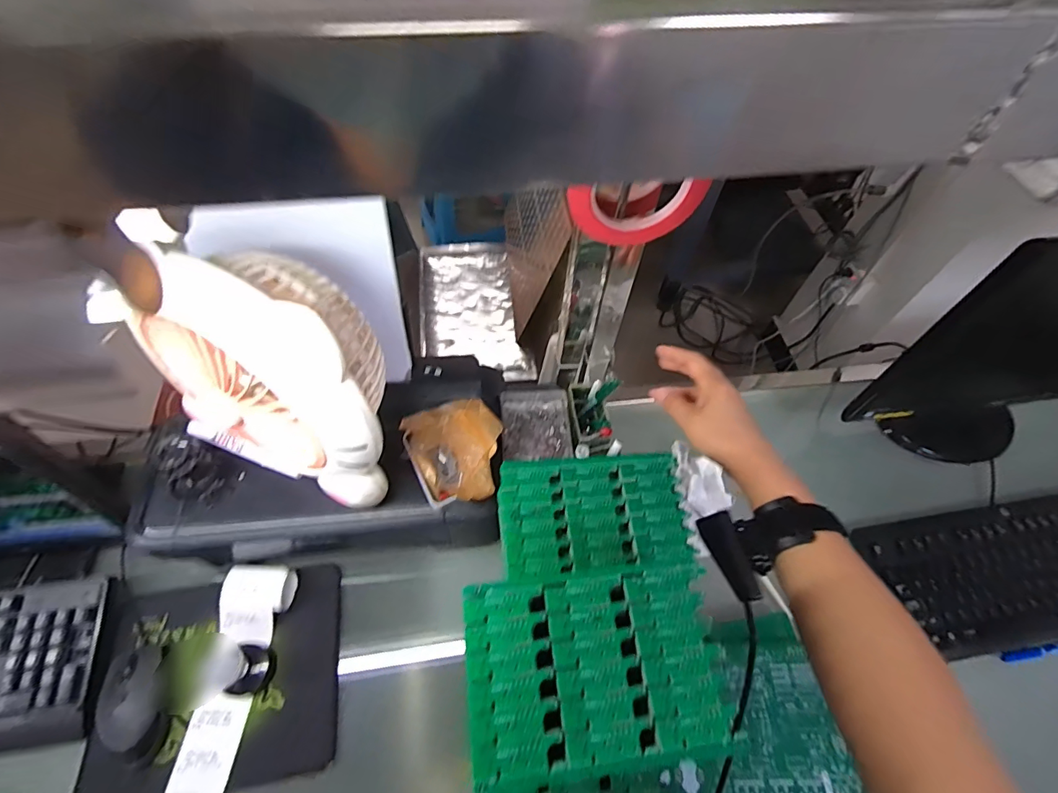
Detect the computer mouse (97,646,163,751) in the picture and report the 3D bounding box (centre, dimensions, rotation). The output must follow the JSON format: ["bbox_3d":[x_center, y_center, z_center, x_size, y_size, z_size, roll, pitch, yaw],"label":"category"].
[{"bbox_3d":[-0.424,0.319,0.506,0.053,0.037,0.097,-24,50,-16],"label":"computer mouse"}]

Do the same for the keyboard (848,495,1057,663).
[{"bbox_3d":[0.681,0.220,0.627,0.450,0.032,0.165,-7,59,-6],"label":"keyboard"}]

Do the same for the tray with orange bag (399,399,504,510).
[{"bbox_3d":[-0.077,0.057,0.504,0.096,0.062,0.110,-22,61,-15],"label":"tray with orange bag"}]

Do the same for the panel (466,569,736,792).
[{"bbox_3d":[0.033,0.134,0.241,0.122,0.009,0.081,-5,58,-5],"label":"panel"}]

